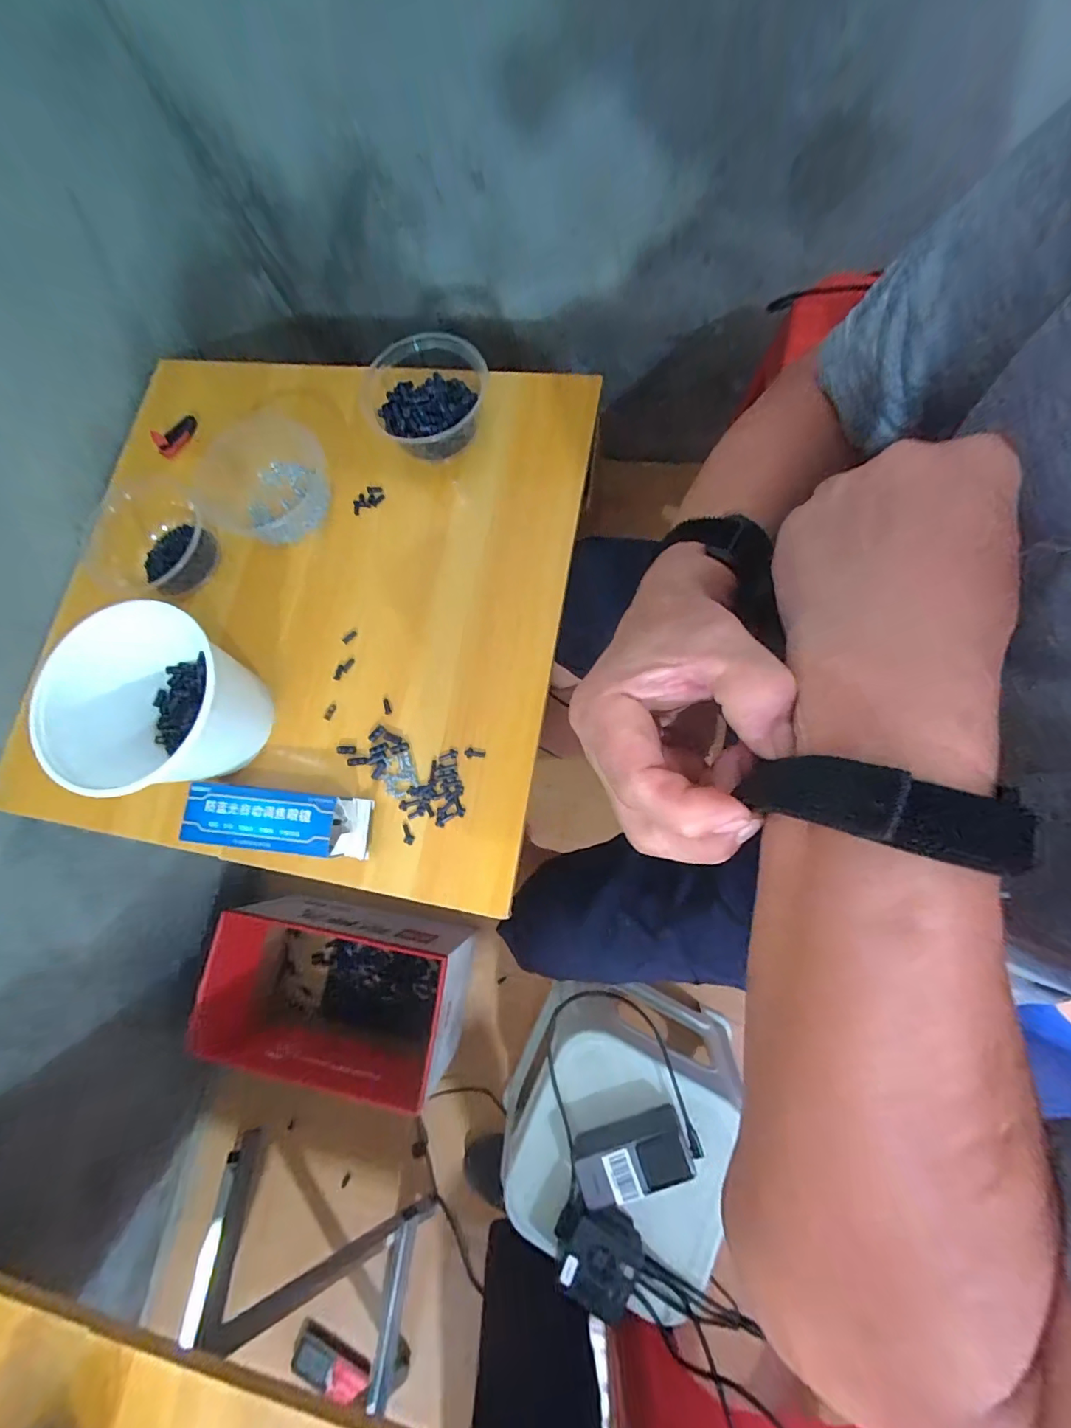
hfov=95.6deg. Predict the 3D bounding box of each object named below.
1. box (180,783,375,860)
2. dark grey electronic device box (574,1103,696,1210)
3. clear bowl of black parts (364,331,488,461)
[{"bbox_3d":[-0.245,0.100,0.457,0.175,0.025,0.055,4,77,7],"label":"box"},{"bbox_3d":[0.113,0.516,0.570,0.130,0.054,0.058,-18,75,2],"label":"dark grey electronic device box"},{"bbox_3d":[-0.123,-0.338,0.526,0.134,0.063,0.147,3,77,6],"label":"clear bowl of black parts"}]

